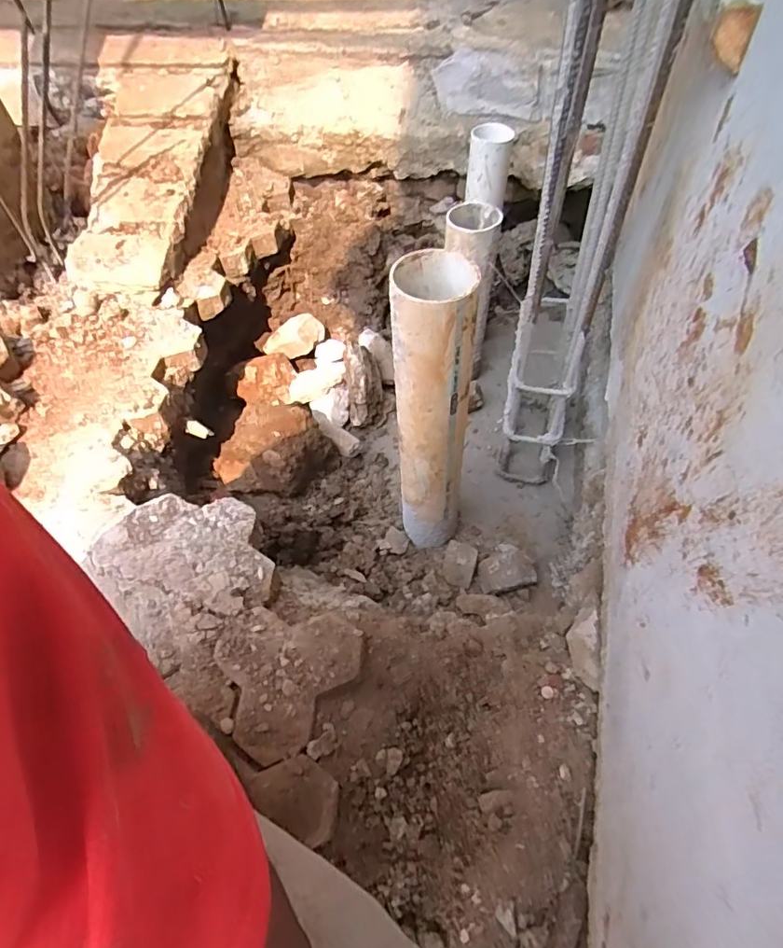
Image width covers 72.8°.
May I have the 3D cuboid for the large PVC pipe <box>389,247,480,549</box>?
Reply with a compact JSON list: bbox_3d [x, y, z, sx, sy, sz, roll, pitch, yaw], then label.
[{"bbox_3d":[0.067,-0.074,0.896,0.105,0.573,0.126,0,55,3],"label":"large PVC pipe"}]

